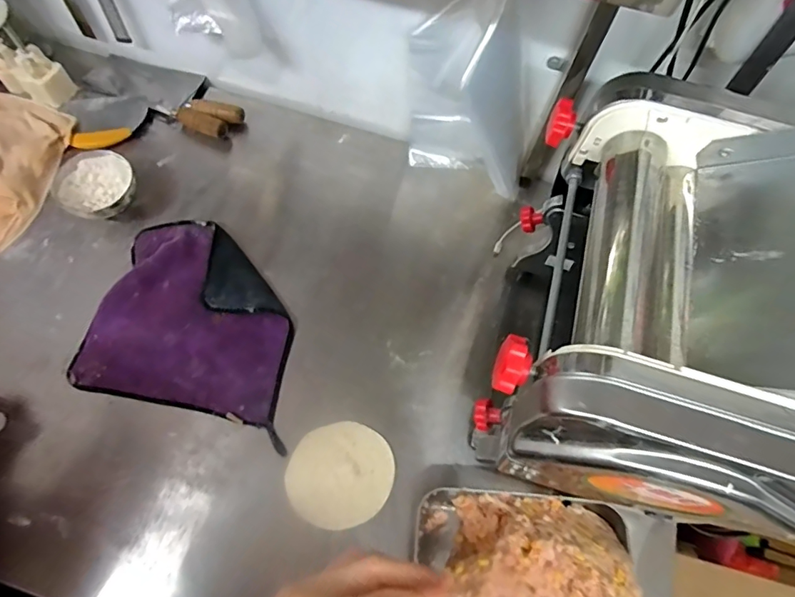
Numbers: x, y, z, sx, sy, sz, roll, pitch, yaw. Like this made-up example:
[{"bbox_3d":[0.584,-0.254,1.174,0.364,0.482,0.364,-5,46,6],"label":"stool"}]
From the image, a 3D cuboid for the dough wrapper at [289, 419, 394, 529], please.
[{"bbox_3d":[-0.073,0.226,0.609,0.127,0.007,0.129,0,68,0],"label":"dough wrapper"}]

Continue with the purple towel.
[{"bbox_3d":[-0.282,0.023,0.685,0.286,0.021,0.272,11,65,2],"label":"purple towel"}]

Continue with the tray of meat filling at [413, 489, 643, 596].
[{"bbox_3d":[0.145,0.325,0.530,0.239,0.089,0.192,6,65,-1],"label":"tray of meat filling"}]

